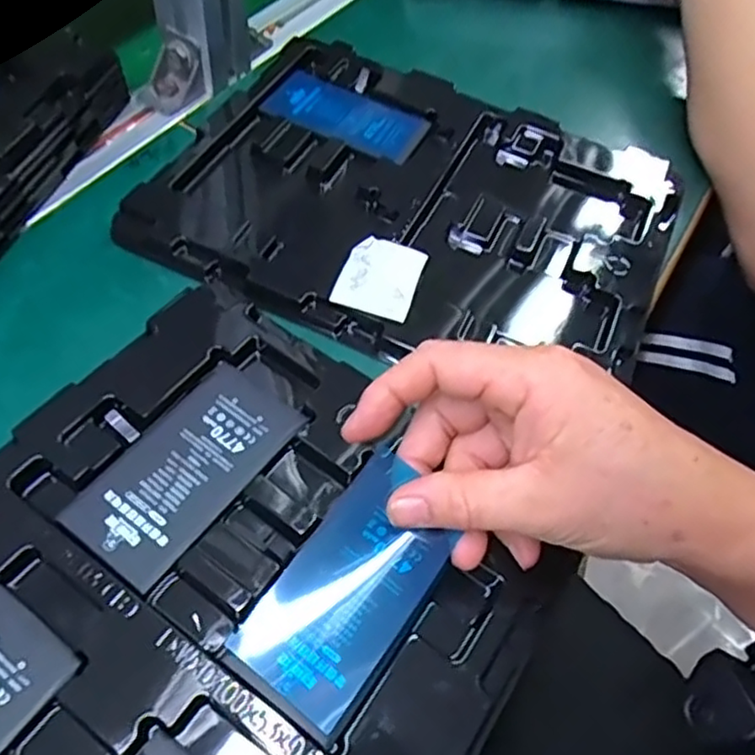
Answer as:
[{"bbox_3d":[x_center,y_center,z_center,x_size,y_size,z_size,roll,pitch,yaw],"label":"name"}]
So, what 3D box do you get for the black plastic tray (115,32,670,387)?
[{"bbox_3d":[0.025,-0.103,0.386,0.272,0.011,0.210,20,57,8],"label":"black plastic tray"}]

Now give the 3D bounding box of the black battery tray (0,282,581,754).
[{"bbox_3d":[-0.075,0.097,0.246,0.218,0.017,0.271,33,60,16],"label":"black battery tray"}]

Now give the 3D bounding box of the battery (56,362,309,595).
[{"bbox_3d":[-0.079,0.037,0.285,0.051,0.004,0.098,33,60,16],"label":"battery"}]

